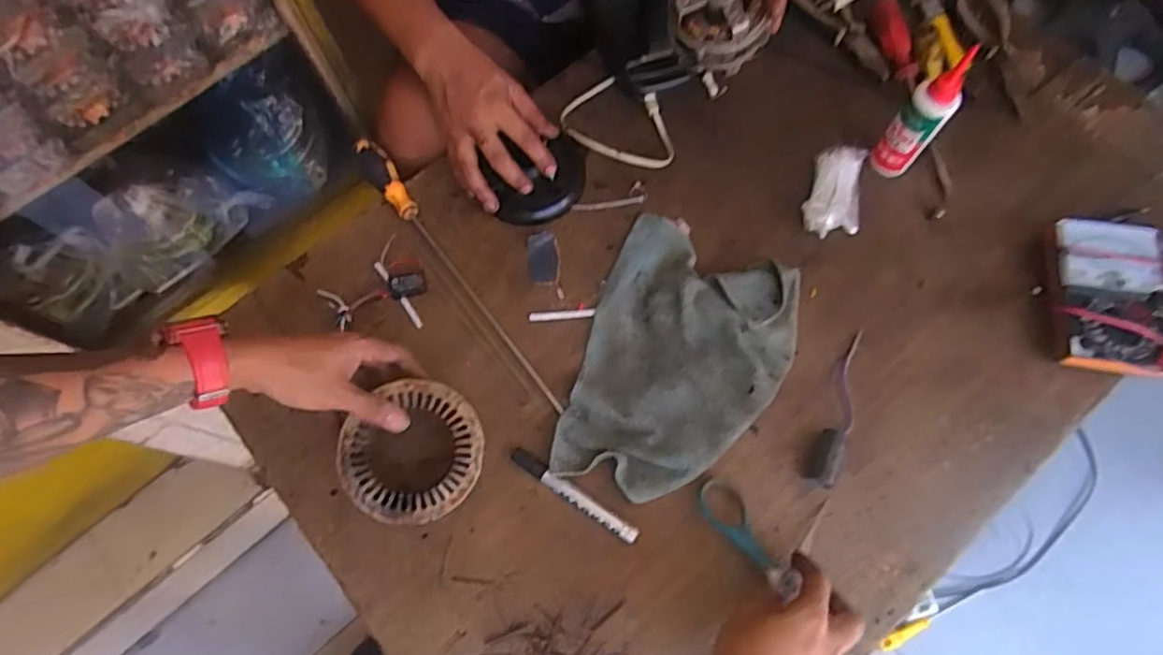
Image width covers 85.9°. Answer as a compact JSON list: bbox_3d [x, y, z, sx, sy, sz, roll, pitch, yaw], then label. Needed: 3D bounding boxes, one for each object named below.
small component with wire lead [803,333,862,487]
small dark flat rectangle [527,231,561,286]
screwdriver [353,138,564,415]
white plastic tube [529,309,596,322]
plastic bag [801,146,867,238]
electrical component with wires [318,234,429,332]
[{"bbox_3d":[0.249,0.073,0.592,0.030,0.032,0.161,23,72,9],"label":"small component with wire lead"},{"bbox_3d":[-0.040,-0.074,0.661,0.033,0.005,0.059,-7,70,-1],"label":"small dark flat rectangle"},{"bbox_3d":[-0.134,-0.059,0.647,0.028,0.027,0.370,-35,73,-10],"label":"screwdriver"},{"bbox_3d":[-0.020,-0.013,0.640,0.067,0.005,0.009,-3,70,0],"label":"white plastic tube"},{"bbox_3d":[0.273,-0.148,0.676,0.056,0.031,0.103,14,71,6],"label":"plastic bag"},{"bbox_3d":[-0.206,-0.035,0.646,0.102,0.019,0.099,0,70,1],"label":"electrical component with wires"}]

